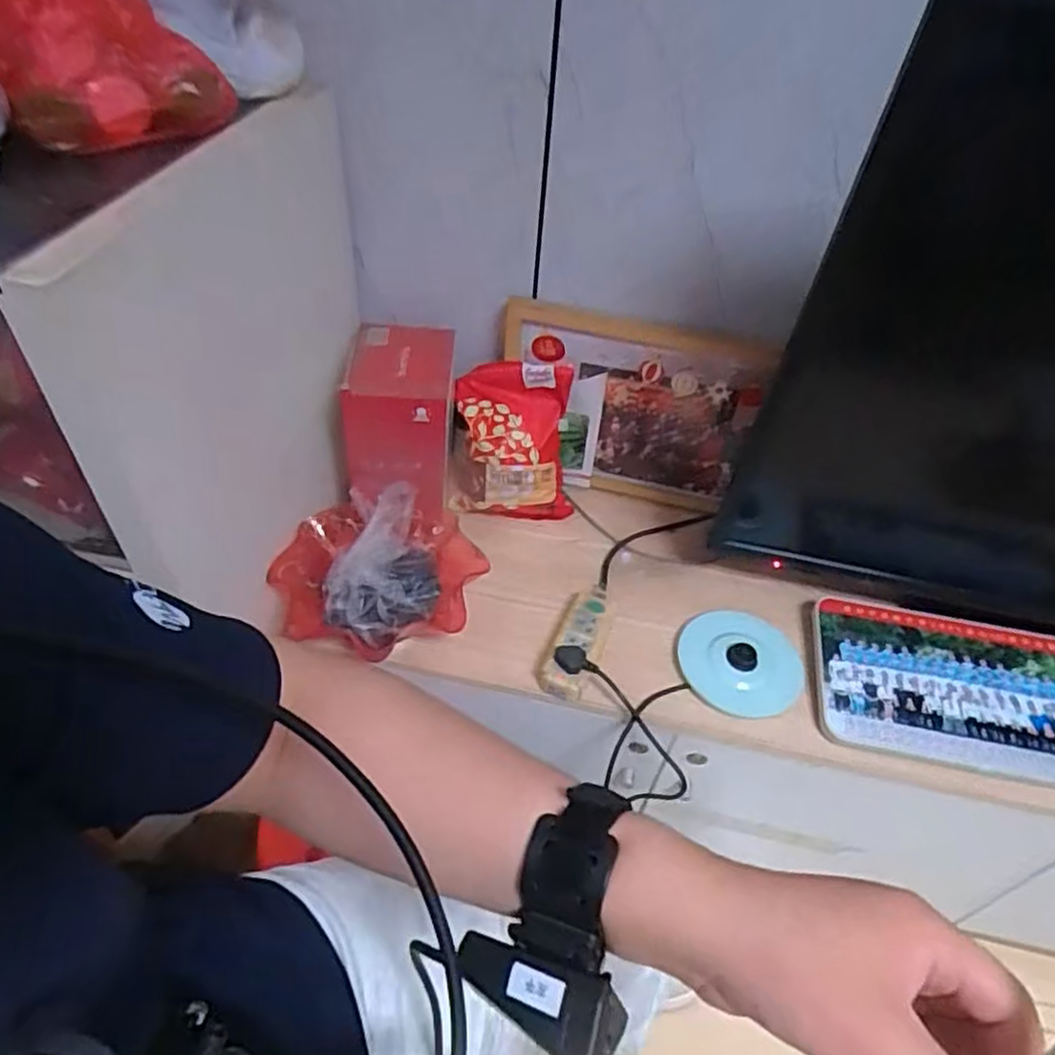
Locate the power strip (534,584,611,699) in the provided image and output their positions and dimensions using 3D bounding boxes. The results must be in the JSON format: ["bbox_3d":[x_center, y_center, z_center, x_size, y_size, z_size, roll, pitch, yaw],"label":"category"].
[{"bbox_3d":[0.062,0.139,0.894,0.060,0.043,0.156,16,46,14],"label":"power strip"}]

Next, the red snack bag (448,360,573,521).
[{"bbox_3d":[-0.026,-0.116,1.021,0.169,0.230,0.089,6,45,4],"label":"red snack bag"}]

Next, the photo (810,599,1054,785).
[{"bbox_3d":[0.533,0.197,0.876,0.356,0.012,0.193,10,57,4],"label":"photo"}]

